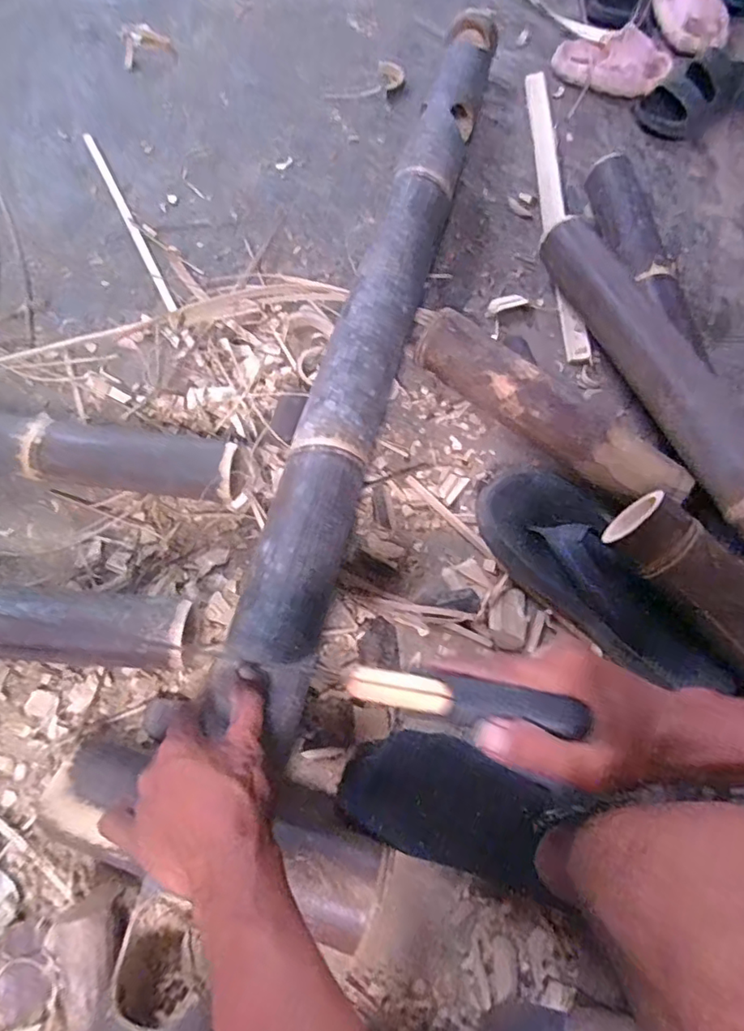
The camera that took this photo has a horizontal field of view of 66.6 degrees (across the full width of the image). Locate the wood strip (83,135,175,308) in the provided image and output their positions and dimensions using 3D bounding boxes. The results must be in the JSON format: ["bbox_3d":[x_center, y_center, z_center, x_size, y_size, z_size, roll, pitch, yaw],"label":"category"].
[{"bbox_3d":[-0.326,-0.400,0.755,0.012,0.010,0.330,-25,72,-13],"label":"wood strip"}]

